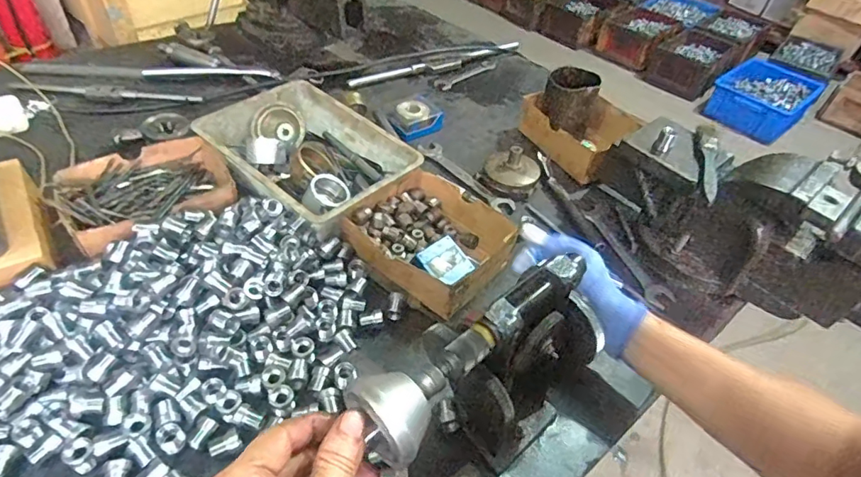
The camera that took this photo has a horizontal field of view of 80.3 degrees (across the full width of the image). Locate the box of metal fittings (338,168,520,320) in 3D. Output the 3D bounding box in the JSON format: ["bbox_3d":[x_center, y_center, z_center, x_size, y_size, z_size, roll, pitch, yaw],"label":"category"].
[{"bbox_3d":[0.001,-0.004,0.589,0.175,0.047,0.150,32,49,24],"label":"box of metal fittings"}]

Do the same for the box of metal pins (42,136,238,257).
[{"bbox_3d":[-0.322,-0.052,0.591,0.184,0.043,0.142,-27,53,-31],"label":"box of metal pins"}]

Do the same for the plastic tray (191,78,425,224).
[{"bbox_3d":[-0.156,-0.103,0.645,0.247,0.062,0.170,34,50,26],"label":"plastic tray"}]

